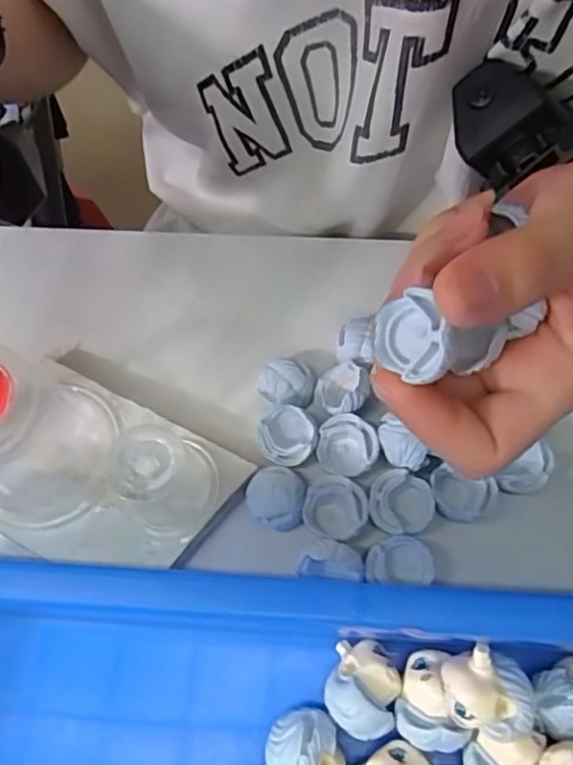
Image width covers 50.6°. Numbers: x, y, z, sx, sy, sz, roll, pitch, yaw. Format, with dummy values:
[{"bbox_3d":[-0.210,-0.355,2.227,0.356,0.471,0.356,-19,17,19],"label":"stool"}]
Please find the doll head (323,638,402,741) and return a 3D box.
[{"bbox_3d":[0.025,0.100,0.199,0.022,0.023,0.027,17,68,10],"label":"doll head"}]

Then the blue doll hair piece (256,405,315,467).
[{"bbox_3d":[0.000,0.021,0.239,0.023,0.009,0.021,-1,66,3],"label":"blue doll hair piece"}]

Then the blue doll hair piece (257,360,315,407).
[{"bbox_3d":[0.000,0.001,0.253,0.023,0.013,0.019,-3,66,2],"label":"blue doll hair piece"}]

